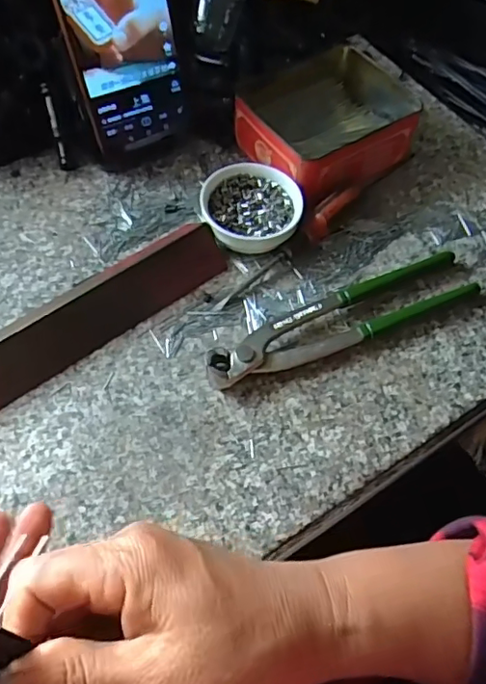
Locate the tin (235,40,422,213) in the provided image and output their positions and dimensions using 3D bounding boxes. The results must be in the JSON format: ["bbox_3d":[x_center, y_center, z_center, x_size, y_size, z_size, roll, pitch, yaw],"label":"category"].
[{"bbox_3d":[0.070,-0.170,0.440,0.141,0.044,0.115,-35,68,-20],"label":"tin"}]

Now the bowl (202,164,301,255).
[{"bbox_3d":[0.006,-0.096,0.404,0.070,0.026,0.067,1,60,-2],"label":"bowl"}]

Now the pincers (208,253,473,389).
[{"bbox_3d":[0.068,-0.018,0.372,0.200,0.019,0.044,-23,64,-15],"label":"pincers"}]

